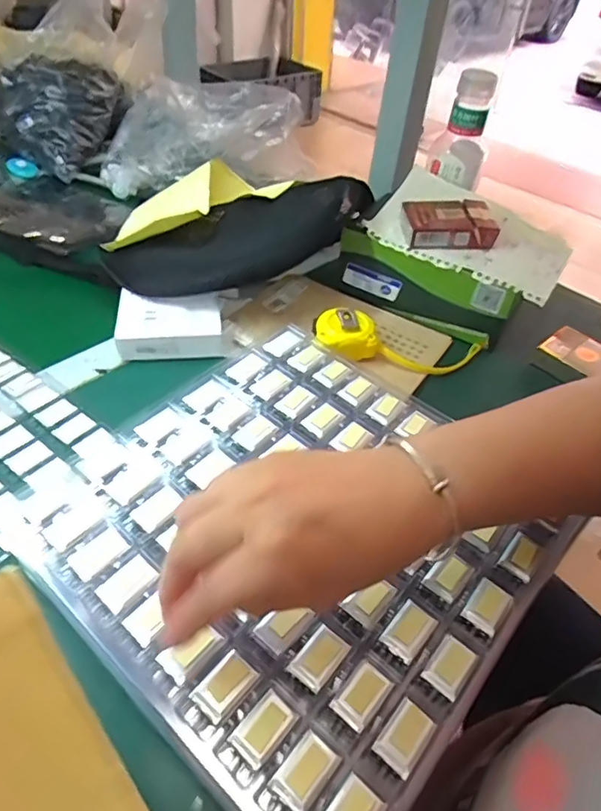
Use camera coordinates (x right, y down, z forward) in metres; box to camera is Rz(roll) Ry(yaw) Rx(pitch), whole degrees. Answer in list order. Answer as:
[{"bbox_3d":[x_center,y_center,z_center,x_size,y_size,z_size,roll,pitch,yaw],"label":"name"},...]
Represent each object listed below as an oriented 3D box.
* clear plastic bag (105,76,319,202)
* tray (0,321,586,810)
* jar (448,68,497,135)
[{"bbox_3d":[-0.135,-0.348,0.721,0.286,0.152,0.100,1,39,27],"label":"clear plastic bag"},{"bbox_3d":[0.001,0.071,0.341,0.265,0.023,0.261,34,51,26],"label":"tray"},{"bbox_3d":[0.187,-0.329,0.588,0.039,0.059,0.043,15,45,8],"label":"jar"}]

